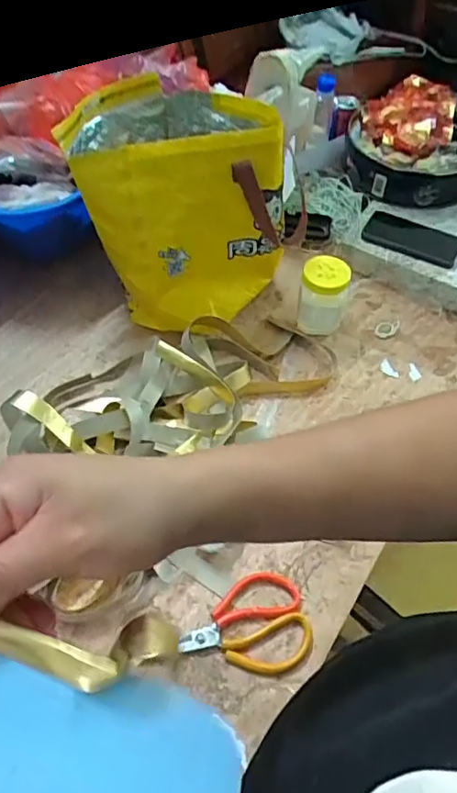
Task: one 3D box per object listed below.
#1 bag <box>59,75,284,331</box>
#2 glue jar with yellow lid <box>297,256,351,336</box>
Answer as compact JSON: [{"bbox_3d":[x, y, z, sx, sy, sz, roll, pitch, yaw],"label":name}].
[{"bbox_3d":[-0.078,-0.287,0.867,0.287,0.269,0.283,-16,56,-13],"label":"bag"},{"bbox_3d":[0.144,-0.151,0.874,0.067,0.113,0.069,1,54,-2],"label":"glue jar with yellow lid"}]

